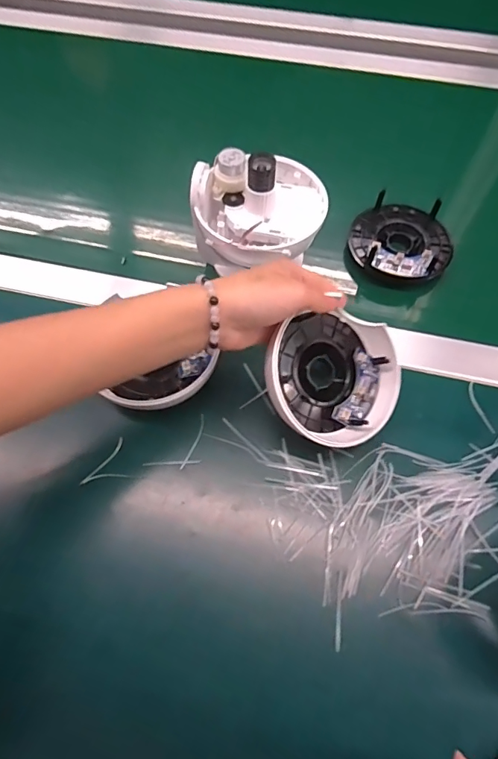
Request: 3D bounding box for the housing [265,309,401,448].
[{"bbox_3d":[0.067,-0.003,0.370,0.106,0.035,0.106,3,80,-17],"label":"housing"}]

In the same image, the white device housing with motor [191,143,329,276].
[{"bbox_3d":[0.010,-0.156,0.393,0.114,0.064,0.115,-1,66,0],"label":"white device housing with motor"}]

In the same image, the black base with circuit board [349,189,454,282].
[{"bbox_3d":[0.154,-0.142,0.451,0.100,0.029,0.094,0,66,1],"label":"black base with circuit board"}]

